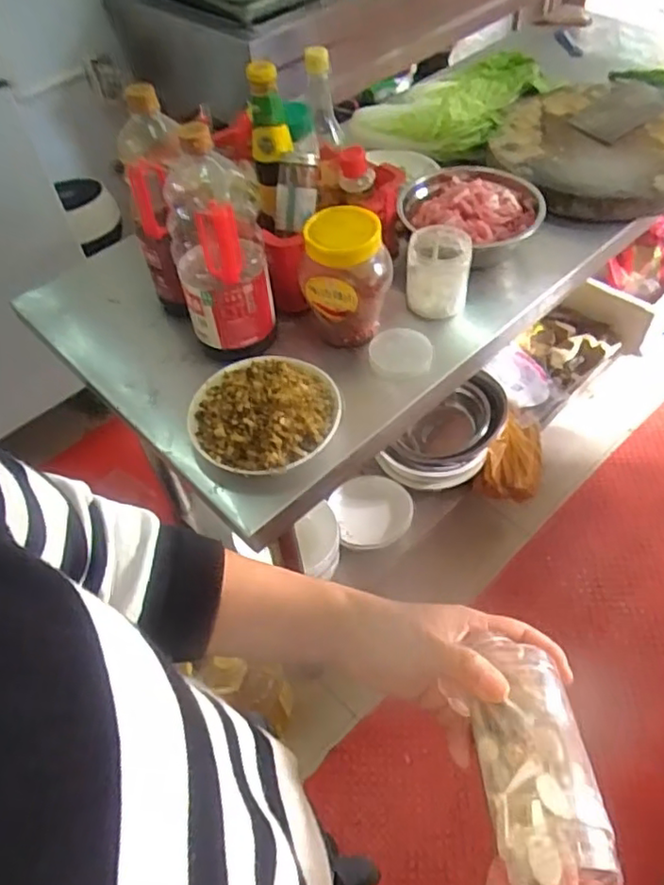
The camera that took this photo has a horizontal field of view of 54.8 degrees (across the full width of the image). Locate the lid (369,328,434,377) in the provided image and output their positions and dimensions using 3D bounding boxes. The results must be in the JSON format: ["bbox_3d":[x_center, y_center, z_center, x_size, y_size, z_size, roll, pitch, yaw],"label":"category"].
[{"bbox_3d":[0.094,-0.124,0.875,0.081,0.018,0.084,-3,52,3],"label":"lid"}]

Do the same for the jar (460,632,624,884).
[{"bbox_3d":[0.107,0.167,0.342,0.053,0.044,0.130,-5,55,1],"label":"jar"}]

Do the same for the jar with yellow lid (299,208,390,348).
[{"bbox_3d":[0.020,-0.215,0.850,0.098,0.161,0.090,-3,52,3],"label":"jar with yellow lid"}]

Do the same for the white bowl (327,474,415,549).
[{"bbox_3d":[0.087,0.154,1.425,0.175,0.066,0.157,4,52,8],"label":"white bowl"}]

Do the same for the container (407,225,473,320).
[{"bbox_3d":[0.151,-0.241,0.912,0.087,0.096,0.080,5,53,9],"label":"container"}]

